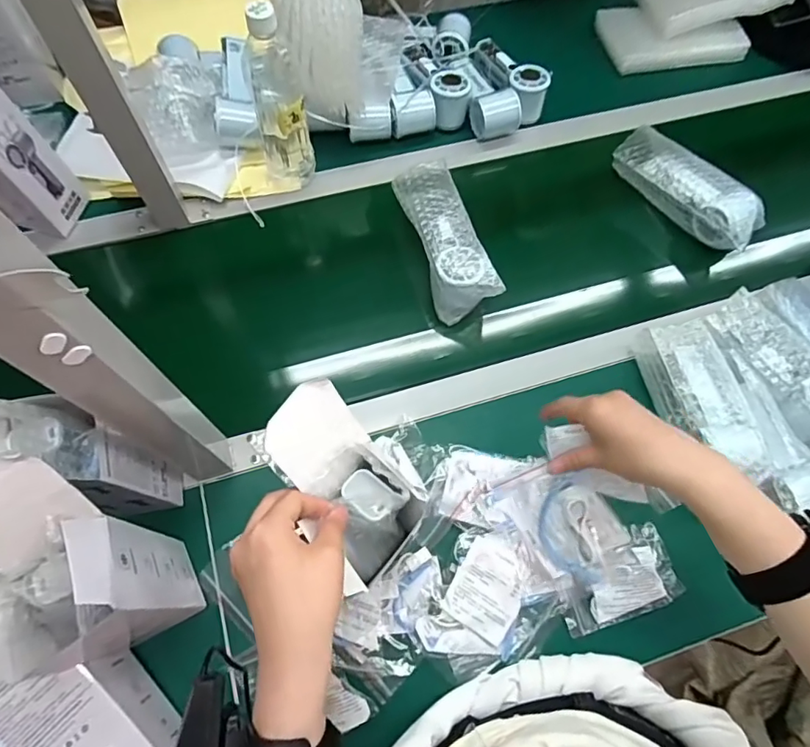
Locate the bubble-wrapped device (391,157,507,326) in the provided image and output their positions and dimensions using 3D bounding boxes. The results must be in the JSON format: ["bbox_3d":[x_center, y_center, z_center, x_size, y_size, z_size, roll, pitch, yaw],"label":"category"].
[{"bbox_3d":[0.050,-0.166,0.639,0.067,0.066,0.200,-17,69,-9],"label":"bubble-wrapped device"}]

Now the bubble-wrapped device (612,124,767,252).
[{"bbox_3d":[0.379,-0.247,0.692,0.072,0.055,0.203,-40,74,-16],"label":"bubble-wrapped device"}]

